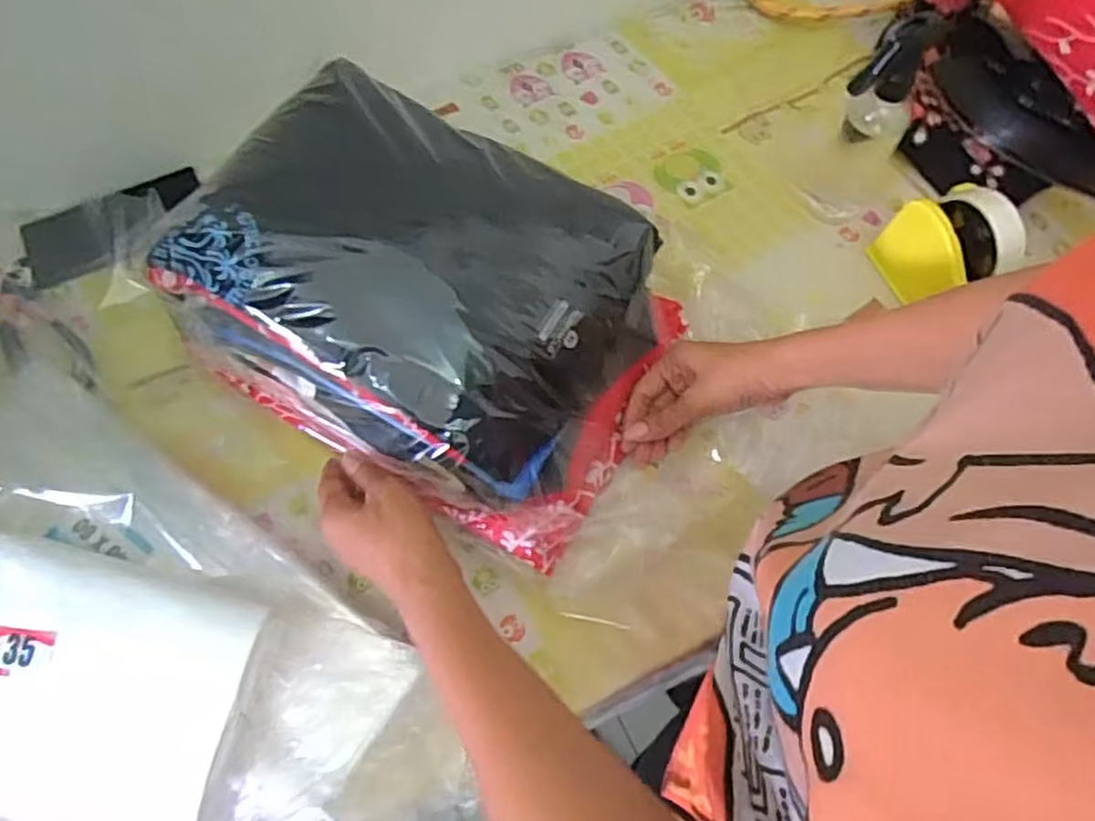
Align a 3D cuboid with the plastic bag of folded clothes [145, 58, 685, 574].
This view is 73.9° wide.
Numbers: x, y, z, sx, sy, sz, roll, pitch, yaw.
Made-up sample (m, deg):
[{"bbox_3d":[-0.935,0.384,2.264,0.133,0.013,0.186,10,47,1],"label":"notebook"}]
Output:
[{"bbox_3d":[-0.082,-0.081,0.546,0.320,0.152,0.239,26,66,10],"label":"plastic bag of folded clothes"}]

